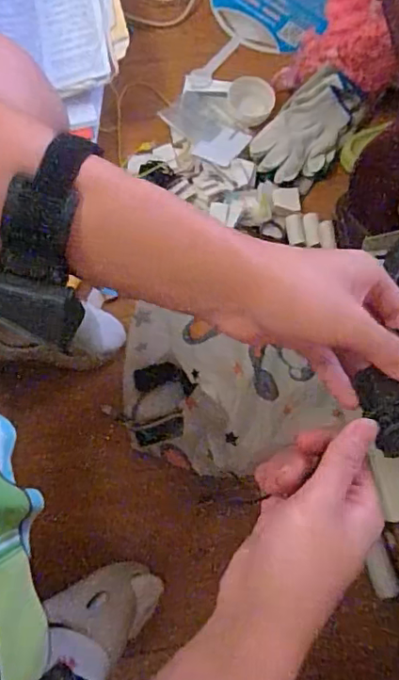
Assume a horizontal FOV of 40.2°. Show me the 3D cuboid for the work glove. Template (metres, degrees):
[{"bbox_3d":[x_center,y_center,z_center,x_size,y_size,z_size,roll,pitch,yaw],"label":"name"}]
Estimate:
[{"bbox_3d":[0.189,-0.379,0.980,0.129,0.066,0.211,38,77,9],"label":"work glove"}]

